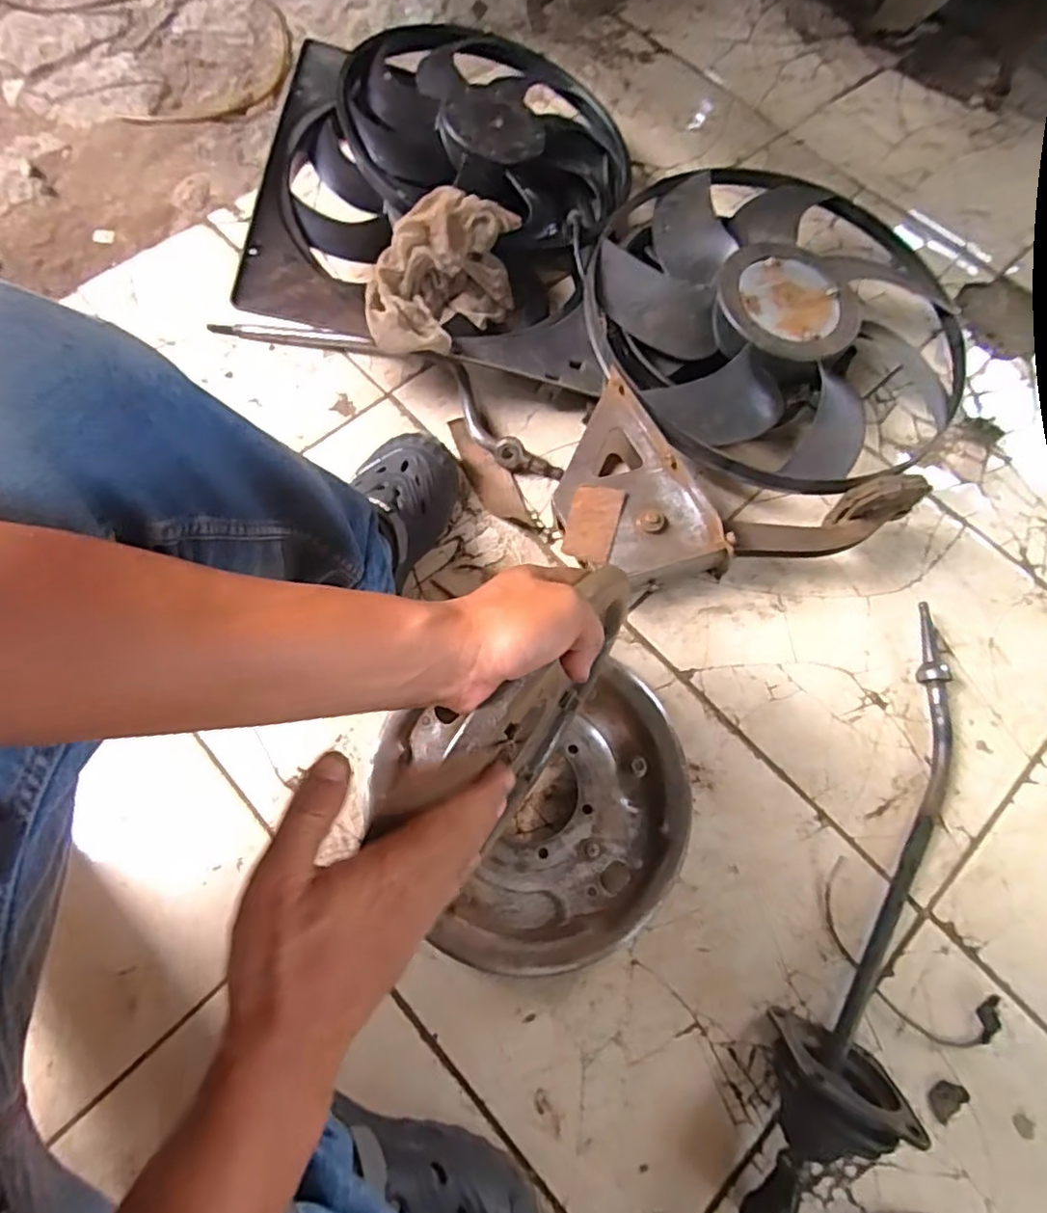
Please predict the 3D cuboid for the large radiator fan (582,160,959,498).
[{"bbox_3d":[0.306,-0.342,0.771,0.442,0.095,0.444,1,69,-3],"label":"large radiator fan"}]

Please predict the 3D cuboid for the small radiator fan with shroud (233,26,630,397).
[{"bbox_3d":[-0.083,-0.525,0.809,0.416,0.140,0.536,9,69,1],"label":"small radiator fan with shroud"}]

